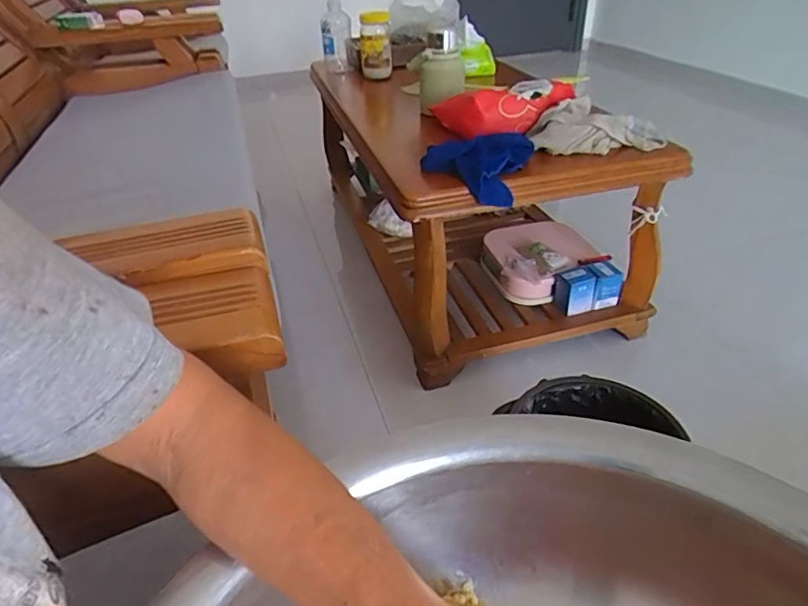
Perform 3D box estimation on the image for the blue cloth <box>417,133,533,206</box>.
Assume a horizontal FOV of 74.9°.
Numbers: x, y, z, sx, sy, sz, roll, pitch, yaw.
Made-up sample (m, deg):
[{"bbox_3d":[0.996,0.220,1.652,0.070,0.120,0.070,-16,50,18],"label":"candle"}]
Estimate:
[{"bbox_3d":[0.143,-0.255,0.949,0.152,0.085,0.164,-32,45,-33],"label":"blue cloth"}]

